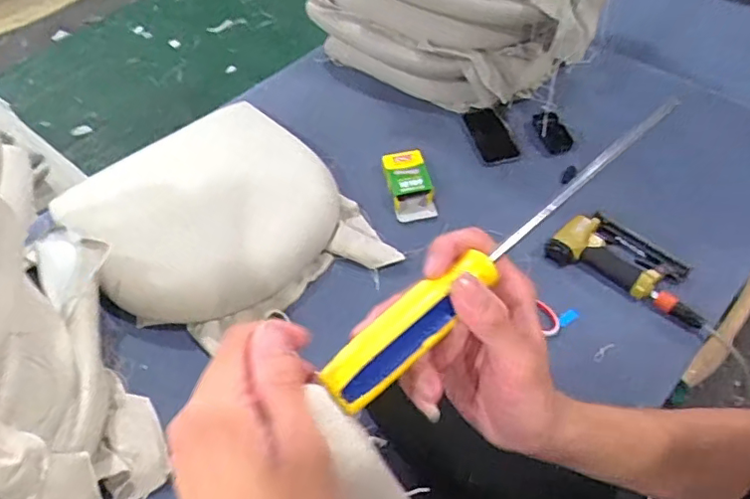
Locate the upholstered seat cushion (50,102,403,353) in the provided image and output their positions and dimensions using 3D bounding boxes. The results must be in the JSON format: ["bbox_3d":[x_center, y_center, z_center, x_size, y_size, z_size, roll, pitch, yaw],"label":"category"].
[{"bbox_3d":[-0.272,-0.056,1.026,0.441,0.090,0.491,-34,56,-20],"label":"upholstered seat cushion"}]

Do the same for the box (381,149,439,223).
[{"bbox_3d":[0.066,-0.127,1.078,0.081,0.043,0.153,-11,51,-3],"label":"box"}]

